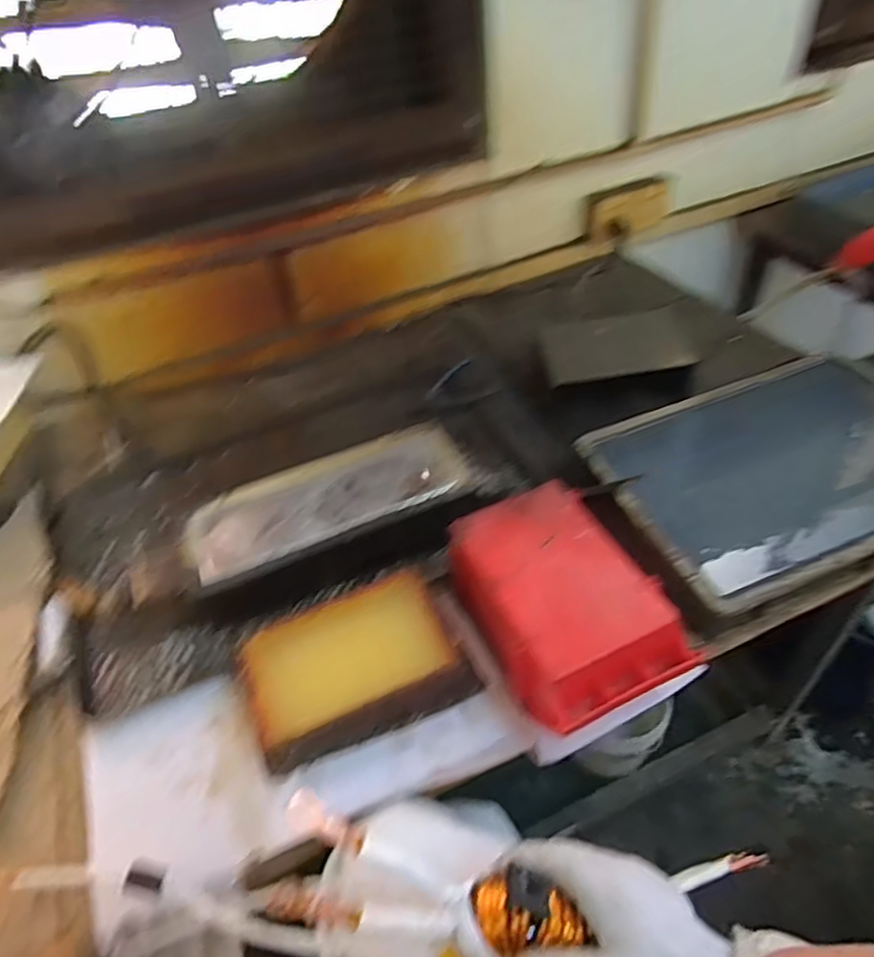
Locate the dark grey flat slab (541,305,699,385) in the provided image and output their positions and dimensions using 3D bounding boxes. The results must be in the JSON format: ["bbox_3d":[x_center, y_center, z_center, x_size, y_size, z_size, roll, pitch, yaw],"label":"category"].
[{"bbox_3d":[0.254,-0.190,0.902,0.206,0.085,0.019,-6,15,32],"label":"dark grey flat slab"}]

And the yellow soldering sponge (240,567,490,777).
[{"bbox_3d":[-0.086,0.193,0.645,0.222,0.059,0.146,-22,47,-14],"label":"yellow soldering sponge"}]

